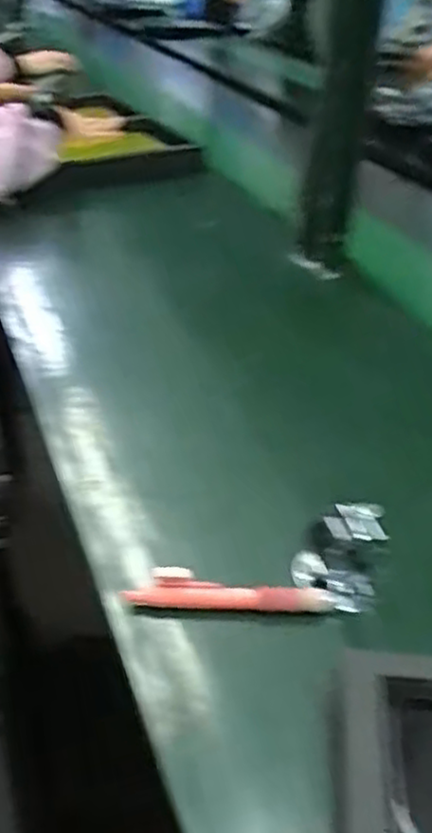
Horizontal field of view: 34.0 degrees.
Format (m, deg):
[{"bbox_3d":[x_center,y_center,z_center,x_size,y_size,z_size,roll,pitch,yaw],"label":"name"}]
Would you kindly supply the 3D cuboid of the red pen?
[{"bbox_3d":[0.008,0.105,0.426,0.123,0.017,0.016,3,35,0],"label":"red pen"}]

